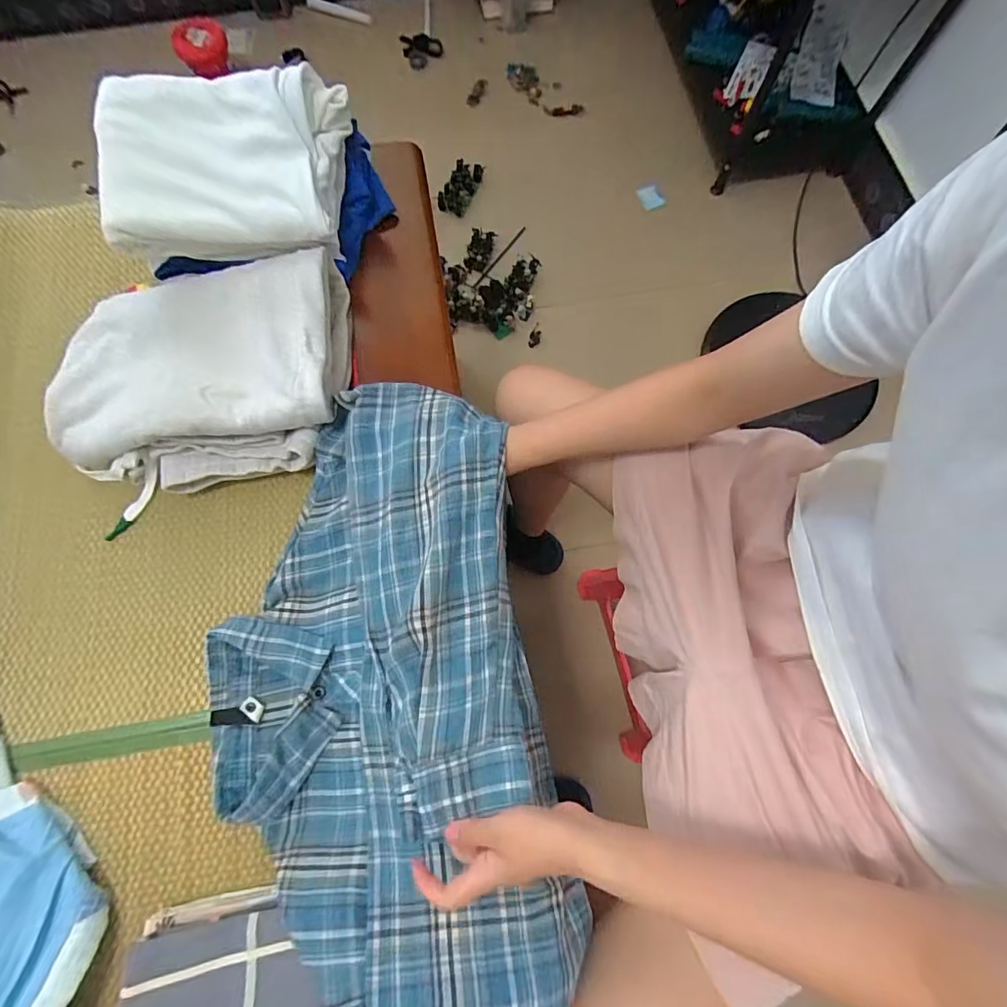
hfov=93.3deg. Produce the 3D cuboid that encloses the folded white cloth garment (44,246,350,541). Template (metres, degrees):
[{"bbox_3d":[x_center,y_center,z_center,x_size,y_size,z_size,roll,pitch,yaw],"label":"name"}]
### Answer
[{"bbox_3d":[-0.338,-0.136,0.544,0.313,0.086,0.264,-7,74,-3],"label":"folded white cloth garment"}]

